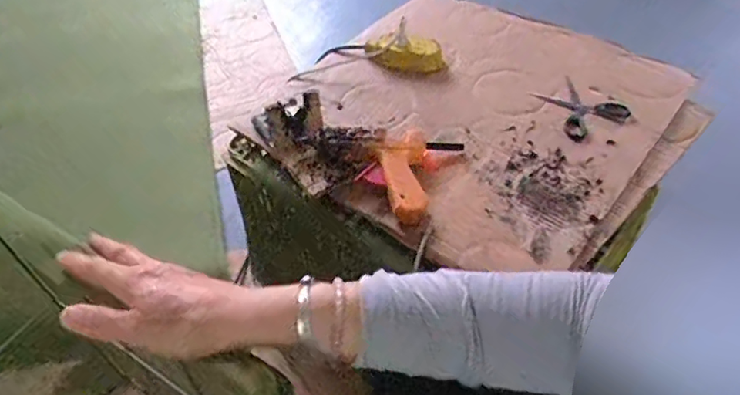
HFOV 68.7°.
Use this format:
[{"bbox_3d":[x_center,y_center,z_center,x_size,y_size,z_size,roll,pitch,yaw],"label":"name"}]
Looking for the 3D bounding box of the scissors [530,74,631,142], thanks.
[{"bbox_3d":[0.323,-0.143,0.845,0.120,0.016,0.125,-2,48,2],"label":"scissors"}]

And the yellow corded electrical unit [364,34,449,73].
[{"bbox_3d":[0.059,-0.245,0.928,0.143,0.042,0.048,11,50,13],"label":"yellow corded electrical unit"}]

